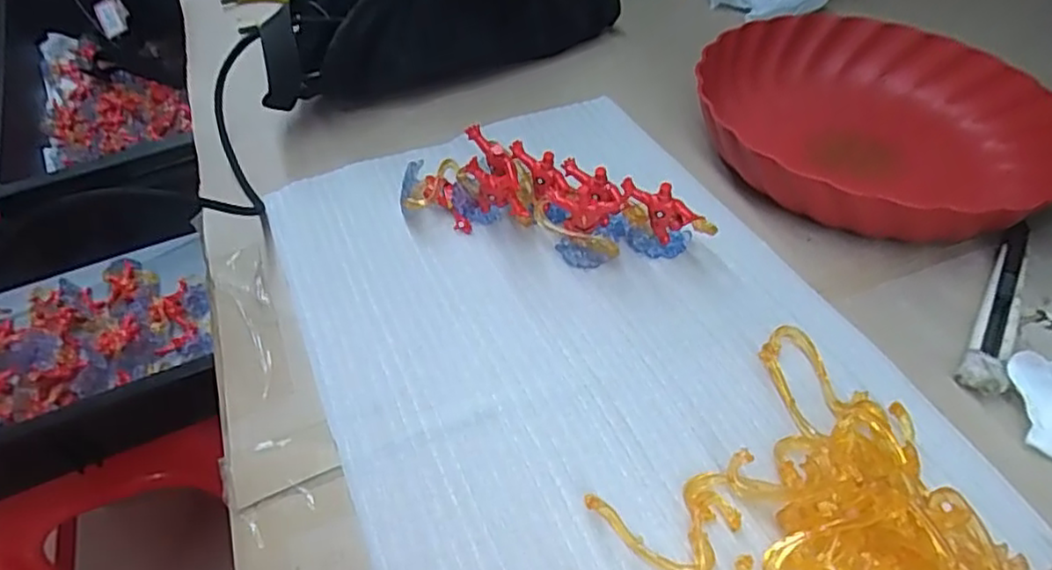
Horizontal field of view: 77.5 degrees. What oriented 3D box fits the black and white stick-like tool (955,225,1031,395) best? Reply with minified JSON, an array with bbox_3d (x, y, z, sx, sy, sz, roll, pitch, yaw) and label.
[{"bbox_3d":[0.269,0.010,0.371,0.020,0.013,0.142,27,54,24],"label":"black and white stick-like tool"}]

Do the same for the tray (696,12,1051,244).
[{"bbox_3d":[0.241,-0.116,0.461,0.243,0.044,0.234,-24,51,-19],"label":"tray"}]

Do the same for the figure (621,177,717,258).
[{"bbox_3d":[0.085,-0.040,0.400,0.053,0.048,0.021,5,48,7],"label":"figure"}]

